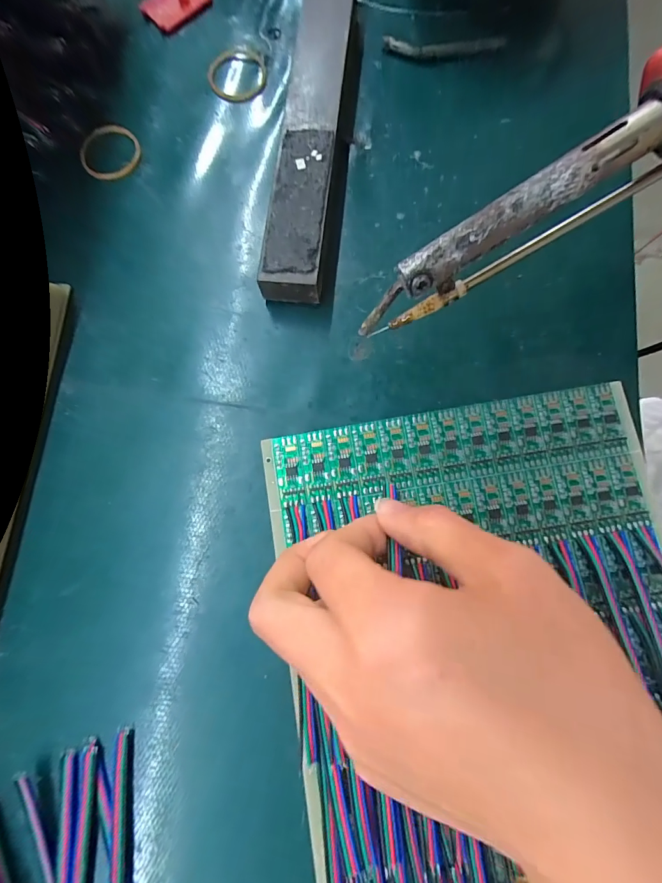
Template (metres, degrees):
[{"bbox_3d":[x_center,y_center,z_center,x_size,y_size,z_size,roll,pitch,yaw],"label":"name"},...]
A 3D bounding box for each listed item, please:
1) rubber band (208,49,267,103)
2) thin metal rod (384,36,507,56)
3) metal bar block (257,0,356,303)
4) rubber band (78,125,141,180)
[{"bbox_3d":[-0.054,-0.214,0.226,0.032,0.004,0.041,-6,78,0],"label":"rubber band"},{"bbox_3d":[0.064,-0.223,0.222,0.067,0.007,0.010,0,78,1],"label":"thin metal rod"},{"bbox_3d":[-0.009,-0.164,0.205,0.030,0.021,0.192,5,78,2],"label":"metal bar block"},{"bbox_3d":[-0.121,-0.160,0.215,0.030,0.004,0.031,-4,86,-8],"label":"rubber band"}]

